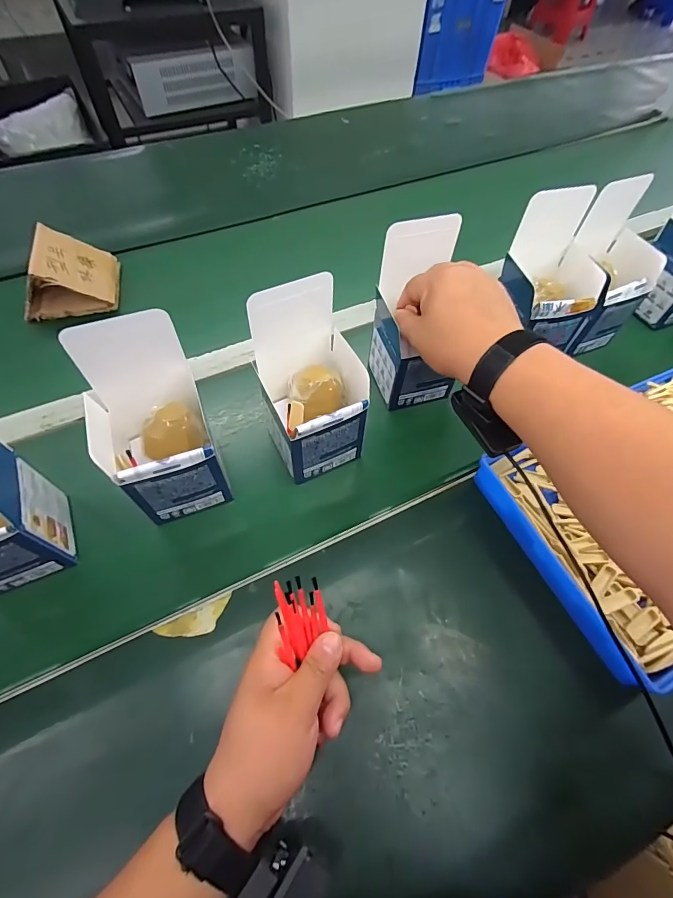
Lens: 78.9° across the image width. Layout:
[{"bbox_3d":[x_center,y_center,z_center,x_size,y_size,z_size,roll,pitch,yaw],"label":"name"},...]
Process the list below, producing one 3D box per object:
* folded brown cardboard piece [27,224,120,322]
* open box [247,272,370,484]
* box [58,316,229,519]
[{"bbox_3d":[-0.361,-0.240,0.550,0.108,0.073,0.103,-6,60,-6],"label":"folded brown cardboard piece"},{"bbox_3d":[-0.023,-0.049,0.413,0.096,0.207,0.092,-22,62,-14],"label":"open box"},{"bbox_3d":[-0.158,-0.016,0.361,0.088,0.174,0.090,-21,62,-13],"label":"box"}]

